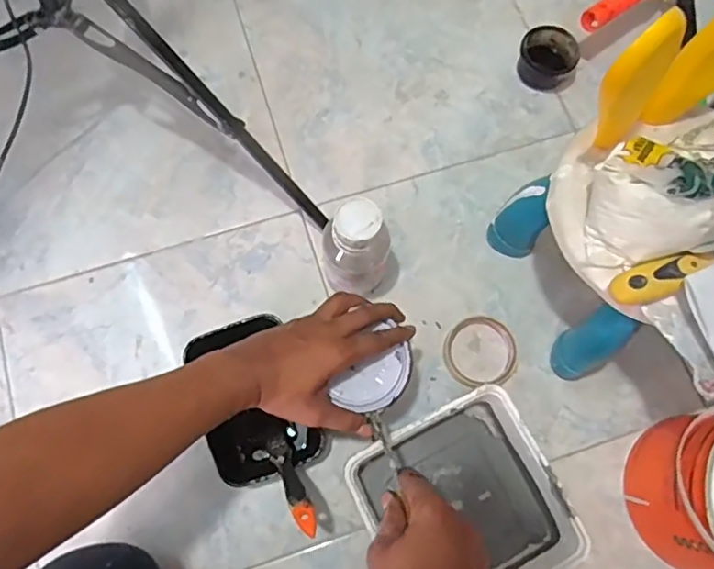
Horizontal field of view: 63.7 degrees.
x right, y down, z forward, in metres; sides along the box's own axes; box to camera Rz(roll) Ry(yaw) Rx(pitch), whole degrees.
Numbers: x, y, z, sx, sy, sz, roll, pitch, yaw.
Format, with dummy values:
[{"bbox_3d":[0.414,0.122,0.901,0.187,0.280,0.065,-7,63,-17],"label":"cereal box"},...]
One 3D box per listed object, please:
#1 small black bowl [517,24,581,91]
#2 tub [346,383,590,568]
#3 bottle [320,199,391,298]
[{"bbox_3d":[0.264,-0.316,0.797,0.076,0.036,0.075,0,75,-1],"label":"small black bowl"},{"bbox_3d":[0.116,0.236,0.623,0.188,0.070,0.196,-29,77,-9],"label":"tub"},{"bbox_3d":[-0.002,-0.033,0.642,0.074,0.172,0.065,16,75,3],"label":"bottle"}]

